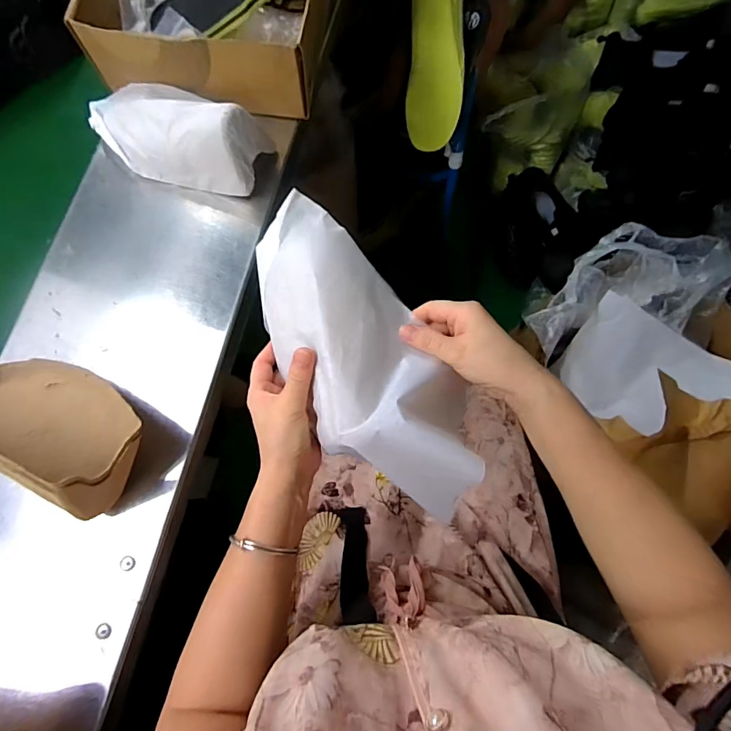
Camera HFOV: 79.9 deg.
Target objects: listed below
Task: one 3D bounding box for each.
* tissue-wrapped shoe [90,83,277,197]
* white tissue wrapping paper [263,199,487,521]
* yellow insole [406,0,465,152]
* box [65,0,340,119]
[{"bbox_3d":[-0.224,-0.285,0.514,0.207,0.091,0.105,13,76,2],"label":"tissue-wrapped shoe"},{"bbox_3d":[-0.007,-0.011,0.385,0.133,0.069,0.276,-31,84,-9],"label":"white tissue wrapping paper"},{"bbox_3d":[0.135,-0.580,0.828,0.099,0.036,0.314,1,100,-1],"label":"yellow insole"},{"bbox_3d":[-0.163,-0.462,0.540,0.311,0.120,0.251,9,76,1],"label":"box"}]

